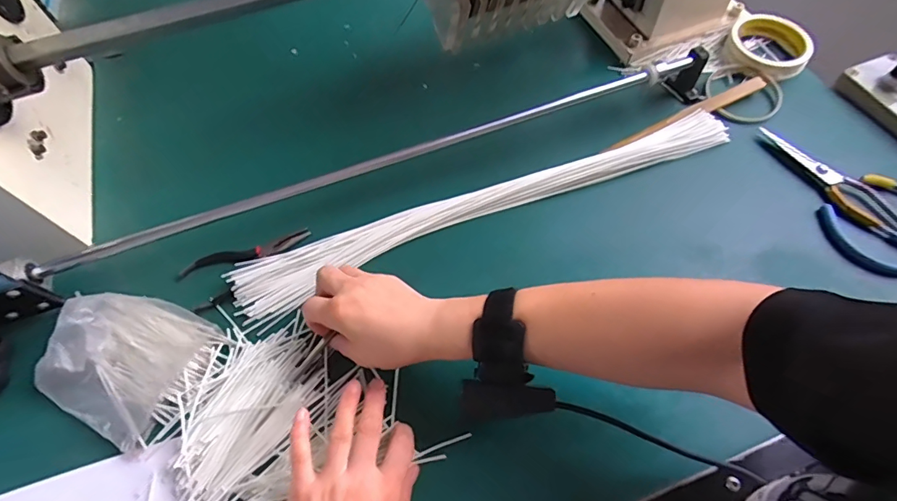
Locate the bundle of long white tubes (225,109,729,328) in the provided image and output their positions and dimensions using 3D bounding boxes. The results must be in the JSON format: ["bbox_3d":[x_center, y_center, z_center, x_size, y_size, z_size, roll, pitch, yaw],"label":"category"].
[{"bbox_3d":[0.050,-0.049,0.478,0.544,0.034,0.076,-23,62,-9],"label":"bundle of long white tubes"}]

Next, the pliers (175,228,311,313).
[{"bbox_3d":[-0.199,0.013,0.451,0.130,0.012,0.060,-25,62,-10],"label":"pliers"}]

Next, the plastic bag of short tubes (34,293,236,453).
[{"bbox_3d":[-0.286,0.093,0.403,0.134,0.035,0.117,22,65,15],"label":"plastic bag of short tubes"}]

